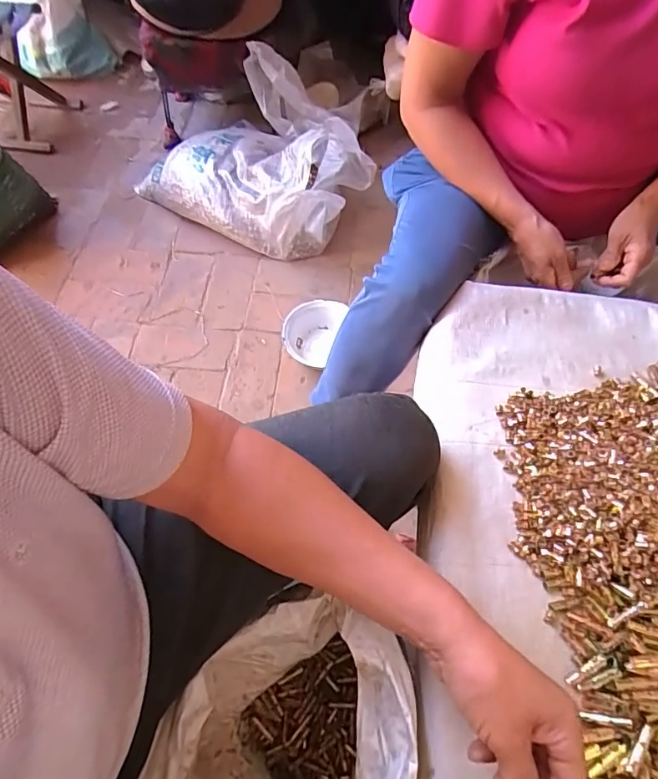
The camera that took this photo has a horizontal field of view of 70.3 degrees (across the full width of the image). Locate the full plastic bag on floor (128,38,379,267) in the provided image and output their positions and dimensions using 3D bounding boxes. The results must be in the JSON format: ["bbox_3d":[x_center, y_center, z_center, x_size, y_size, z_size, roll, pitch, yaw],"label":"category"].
[{"bbox_3d":[-0.192,-0.560,1.140,0.486,0.264,0.363,38,68,17],"label":"full plastic bag on floor"}]

